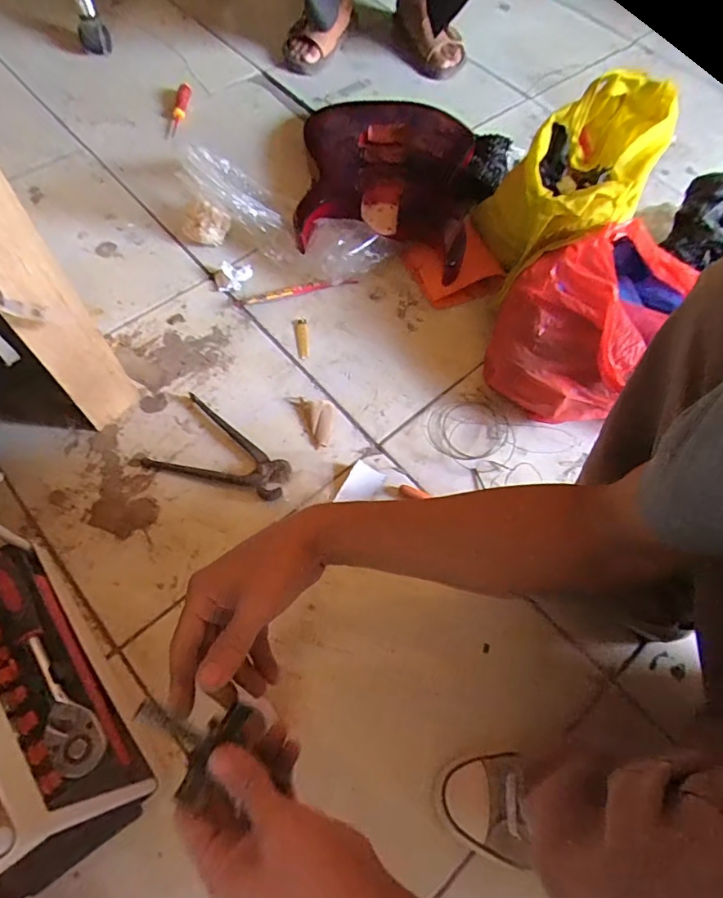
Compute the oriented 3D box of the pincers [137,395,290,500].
[{"bbox_3d":[-0.187,0.014,0.698,0.185,0.020,0.115,30,66,10],"label":"pincers"}]

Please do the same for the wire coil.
[{"bbox_3d":[0.156,-0.023,0.739,0.121,0.016,0.106,26,66,9],"label":"wire coil"}]

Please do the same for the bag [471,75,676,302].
[{"bbox_3d":[0.302,-0.367,0.729,0.293,0.138,0.148,-47,73,6],"label":"bag"}]

